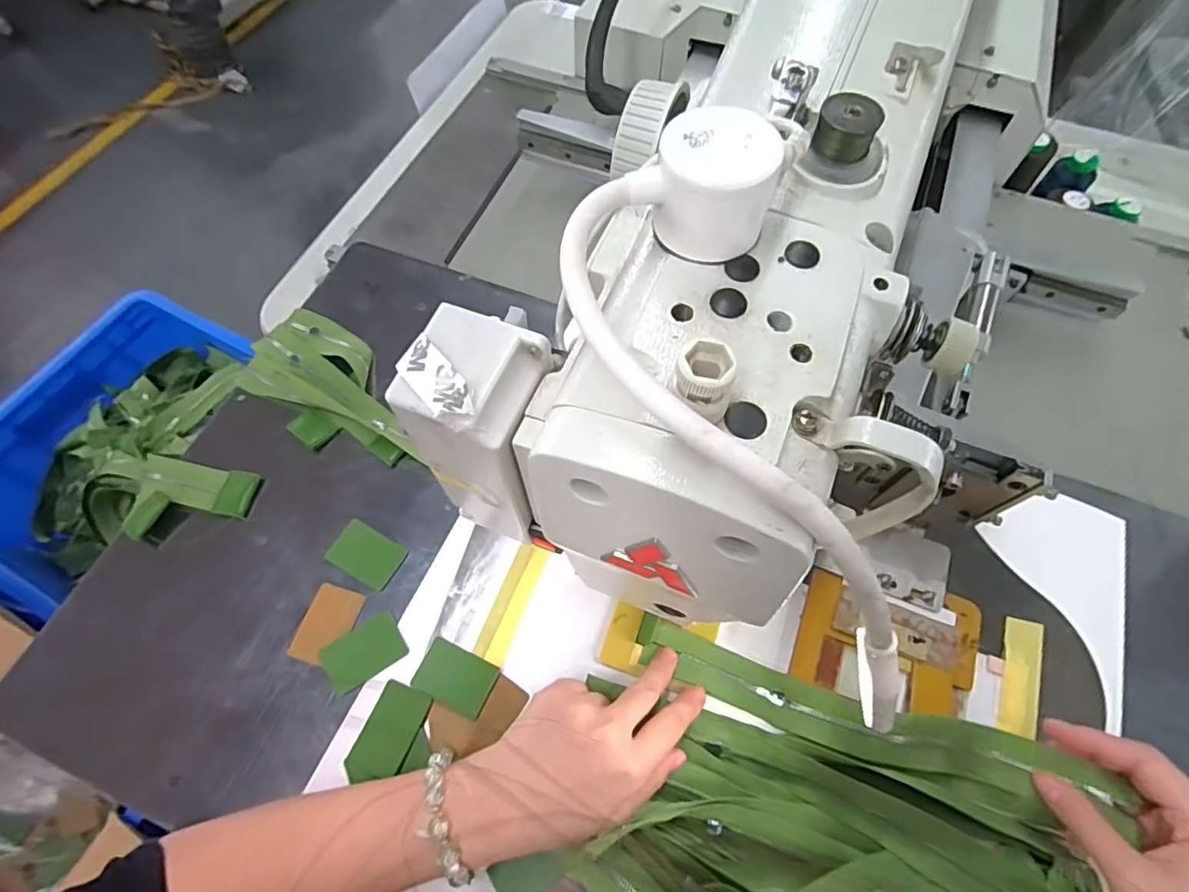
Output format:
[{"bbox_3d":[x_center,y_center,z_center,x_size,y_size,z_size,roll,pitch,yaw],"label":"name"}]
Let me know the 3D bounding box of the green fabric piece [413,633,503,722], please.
[{"bbox_3d":[-0.093,0.154,0.380,0.051,0.005,0.035,22,66,10],"label":"green fabric piece"}]

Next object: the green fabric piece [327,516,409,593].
[{"bbox_3d":[-0.168,0.080,0.418,0.050,0.005,0.035,27,67,12],"label":"green fabric piece"}]

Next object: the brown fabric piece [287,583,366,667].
[{"bbox_3d":[-0.187,0.125,0.397,0.035,0.004,0.051,15,65,7],"label":"brown fabric piece"}]

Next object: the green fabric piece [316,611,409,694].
[{"bbox_3d":[-0.159,0.142,0.390,0.053,0.004,0.035,-31,68,-14],"label":"green fabric piece"}]

